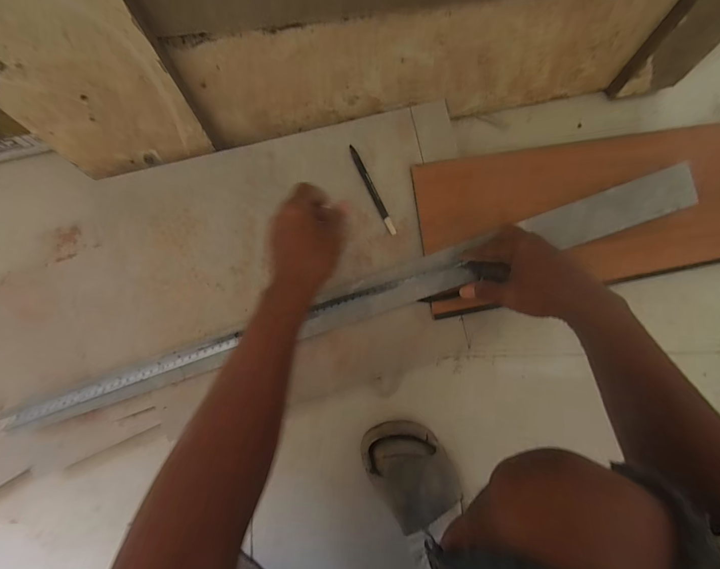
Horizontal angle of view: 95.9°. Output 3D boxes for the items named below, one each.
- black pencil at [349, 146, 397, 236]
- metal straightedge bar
[{"bbox_3d":[0.017,-0.124,0.432,0.009,0.007,0.126,-27,92,-3],"label":"black pencil"},{"bbox_3d":[0.026,0.012,0.432,0.921,0.025,0.055,-19,91,-4],"label":"metal straightedge bar"}]

